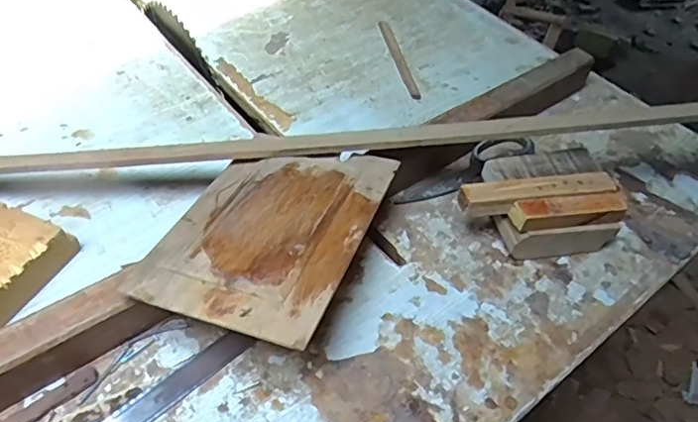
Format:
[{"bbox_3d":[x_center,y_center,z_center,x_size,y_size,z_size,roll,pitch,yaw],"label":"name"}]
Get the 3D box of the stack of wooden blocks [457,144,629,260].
[{"bbox_3d":[0.176,-0.003,0.540,0.144,0.061,0.096,-11,50,-17],"label":"stack of wooden blocks"}]

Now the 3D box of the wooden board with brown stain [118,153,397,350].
[{"bbox_3d":[-0.063,0.008,0.460,0.150,0.011,0.207,13,43,15],"label":"wooden board with brown stain"}]

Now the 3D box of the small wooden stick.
[{"bbox_3d":[0.066,-0.209,0.757,0.016,0.010,0.183,-4,48,-11],"label":"small wooden stick"}]

